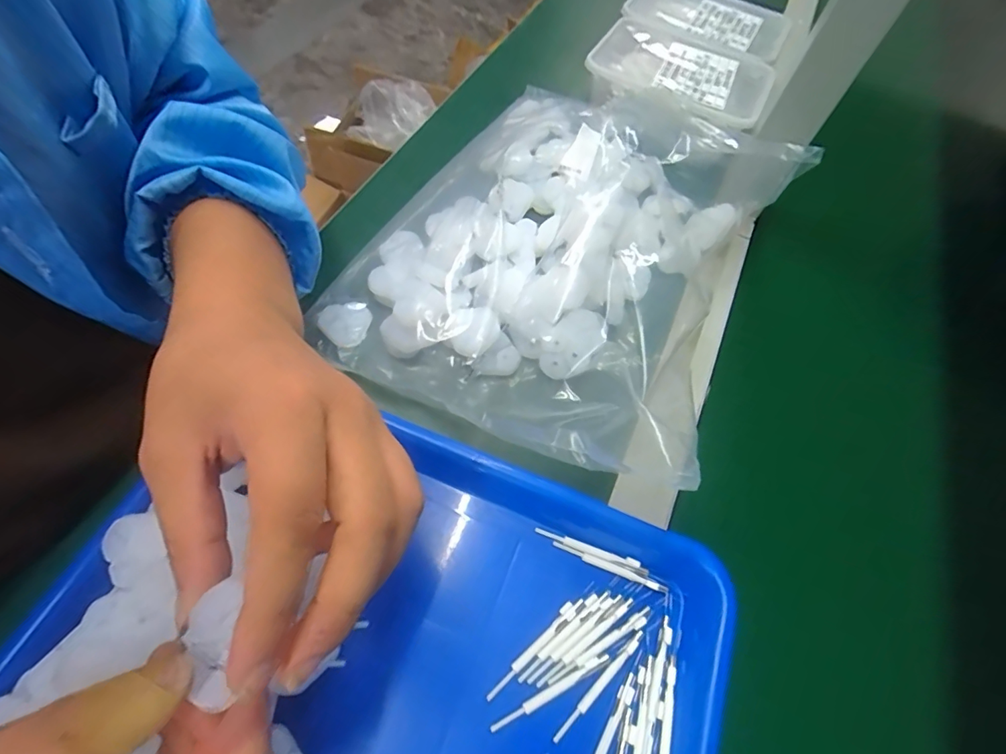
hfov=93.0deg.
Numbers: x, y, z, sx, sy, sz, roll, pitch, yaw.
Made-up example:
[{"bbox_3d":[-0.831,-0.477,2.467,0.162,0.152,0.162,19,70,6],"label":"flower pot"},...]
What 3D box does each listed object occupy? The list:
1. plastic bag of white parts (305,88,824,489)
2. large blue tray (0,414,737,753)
[{"bbox_3d":[0.054,-0.118,0.375,0.267,0.080,0.343,29,62,10],"label":"plastic bag of white parts"},{"bbox_3d":[-0.057,0.153,0.245,0.334,0.035,0.247,22,62,8],"label":"large blue tray"}]

